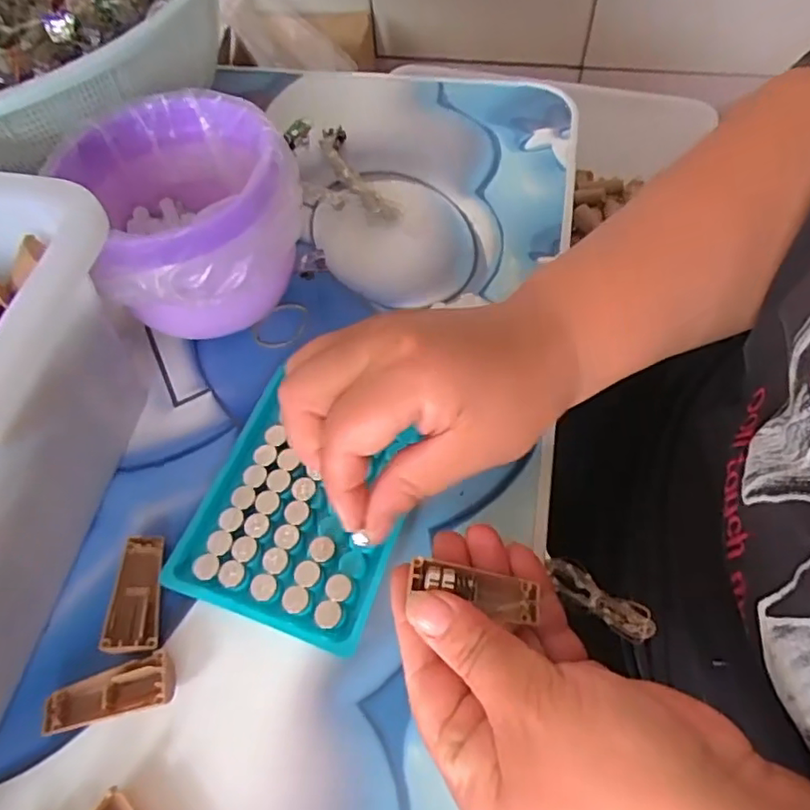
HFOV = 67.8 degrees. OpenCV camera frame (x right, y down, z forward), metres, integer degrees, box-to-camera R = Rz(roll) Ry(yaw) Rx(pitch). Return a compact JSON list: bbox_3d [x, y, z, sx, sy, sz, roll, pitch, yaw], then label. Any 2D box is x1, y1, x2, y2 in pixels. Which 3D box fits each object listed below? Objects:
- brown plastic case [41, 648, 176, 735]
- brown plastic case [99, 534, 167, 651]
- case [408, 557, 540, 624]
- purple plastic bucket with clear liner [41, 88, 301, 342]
[{"bbox_3d":[-0.120,0.118,0.245,0.052,0.011,0.020,-16,60,-5],"label":"brown plastic case"},{"bbox_3d":[-0.118,0.082,0.264,0.019,0.011,0.050,-8,59,0],"label":"brown plastic case"},{"bbox_3d":[0.026,0.069,0.229,0.047,0.006,0.013,17,62,-1],"label":"case"},{"bbox_3d":[-0.106,-0.093,0.321,0.105,0.090,0.112,-22,61,-9],"label":"purple plastic bucket with clear liner"}]

